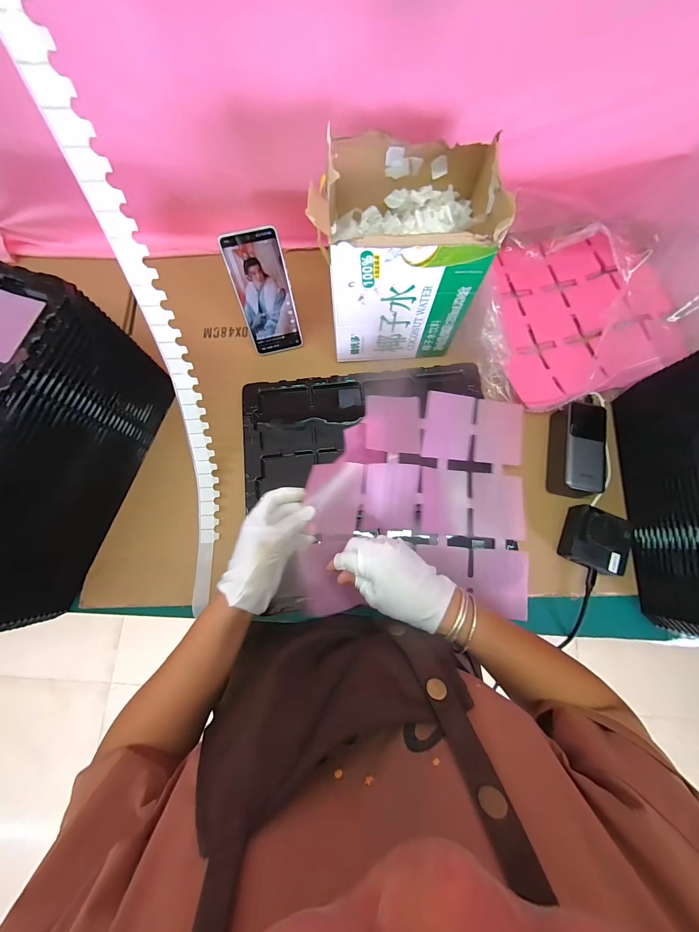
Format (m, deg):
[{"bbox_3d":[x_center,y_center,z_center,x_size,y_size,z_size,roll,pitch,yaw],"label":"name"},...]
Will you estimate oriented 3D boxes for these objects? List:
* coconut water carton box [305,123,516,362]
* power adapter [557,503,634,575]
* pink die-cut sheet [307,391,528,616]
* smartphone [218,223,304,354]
[{"bbox_3d":[0.065,-0.277,0.435,0.195,0.208,0.159,-3,77,-1],"label":"coconut water carton box"},{"bbox_3d":[0.342,0.104,0.447,0.077,0.045,0.080,24,78,5],"label":"power adapter"},{"bbox_3d":[0.096,0.042,0.421,0.288,0.061,0.276,2,77,0],"label":"pink die-cut sheet"},{"bbox_3d":[-0.123,-0.249,0.476,0.076,0.166,0.008,-13,47,-3],"label":"smartphone"}]

